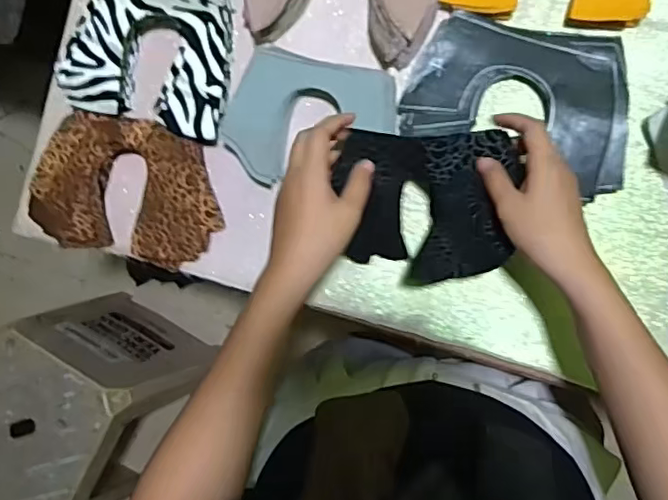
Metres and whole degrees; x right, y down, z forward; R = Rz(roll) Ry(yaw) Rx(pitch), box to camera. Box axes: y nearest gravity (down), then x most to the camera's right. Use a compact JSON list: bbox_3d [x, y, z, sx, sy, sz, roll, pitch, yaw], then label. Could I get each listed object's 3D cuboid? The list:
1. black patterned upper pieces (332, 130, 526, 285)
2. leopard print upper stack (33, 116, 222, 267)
[{"bbox_3d":[0.080,-0.034,0.496,0.140,0.072,0.118,1,89,10],"label":"black patterned upper pieces"},{"bbox_3d":[-0.204,-0.060,0.576,0.181,0.040,0.132,11,91,10],"label":"leopard print upper stack"}]

